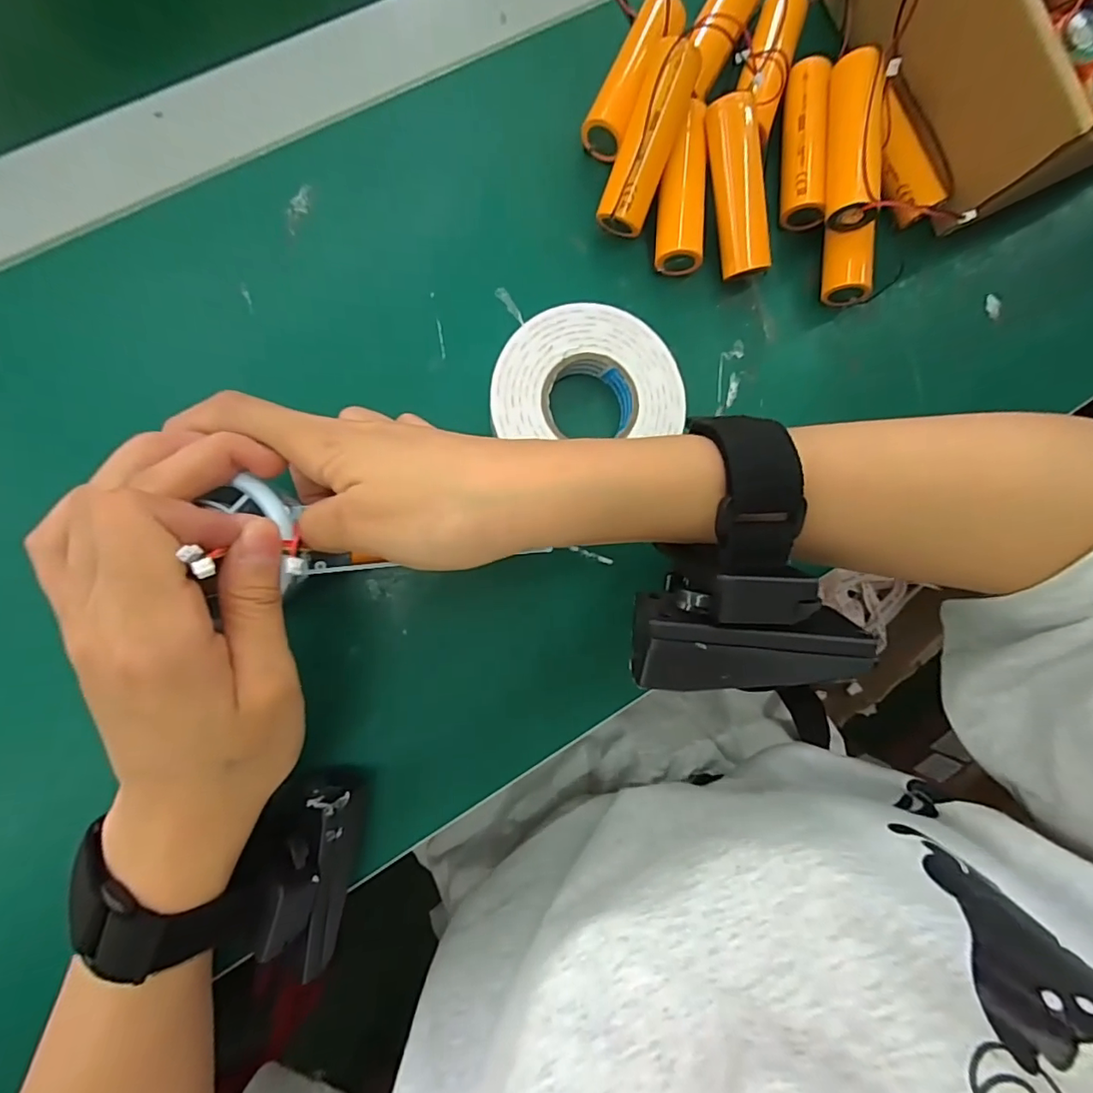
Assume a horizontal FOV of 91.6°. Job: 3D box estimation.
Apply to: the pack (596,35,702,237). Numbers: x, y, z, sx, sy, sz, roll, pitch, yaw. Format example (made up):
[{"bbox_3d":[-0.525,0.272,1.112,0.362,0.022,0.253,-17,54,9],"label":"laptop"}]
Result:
[{"bbox_3d":[0.045,-0.179,0.235,0.024,0.015,0.076,19,103,-7],"label":"pack"}]

